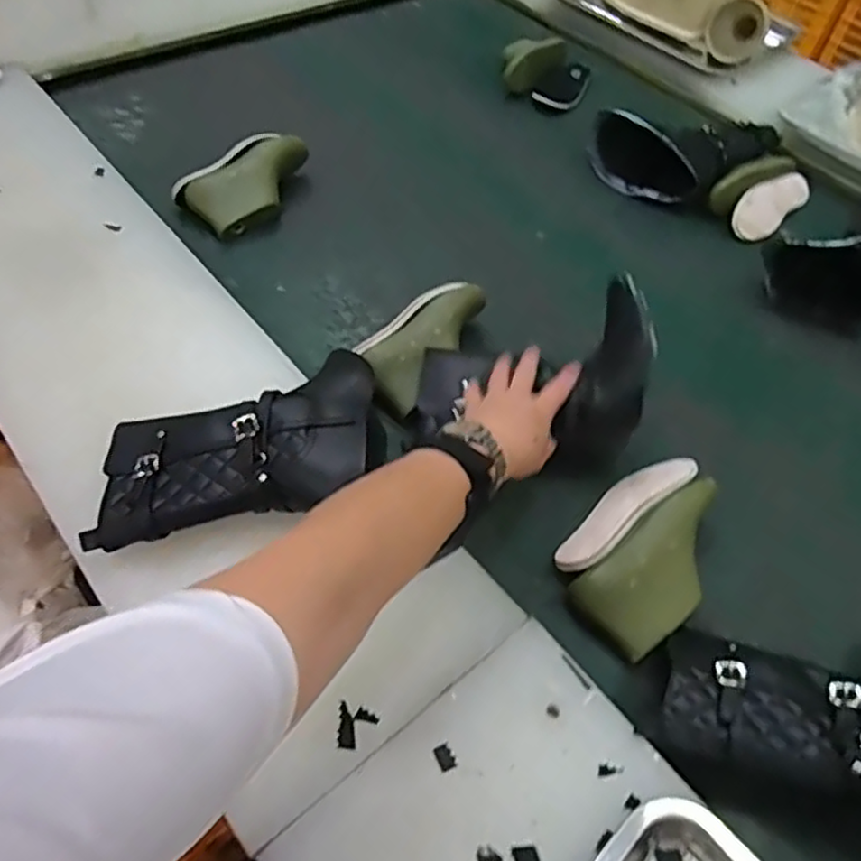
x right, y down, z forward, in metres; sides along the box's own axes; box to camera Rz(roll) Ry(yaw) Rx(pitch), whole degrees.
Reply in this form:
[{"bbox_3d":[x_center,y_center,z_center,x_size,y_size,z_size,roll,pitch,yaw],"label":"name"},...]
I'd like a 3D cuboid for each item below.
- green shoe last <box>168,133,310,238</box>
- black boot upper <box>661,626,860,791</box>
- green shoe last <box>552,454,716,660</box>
[{"bbox_3d":[-0.227,-0.314,0.849,0.175,0.054,0.102,-34,64,-26],"label":"green shoe last"},{"bbox_3d":[0.280,0.184,0.494,0.199,0.104,0.162,18,55,8],"label":"black boot upper"},{"bbox_3d":[0.193,0.095,0.587,0.110,0.051,0.180,37,59,20],"label":"green shoe last"}]

